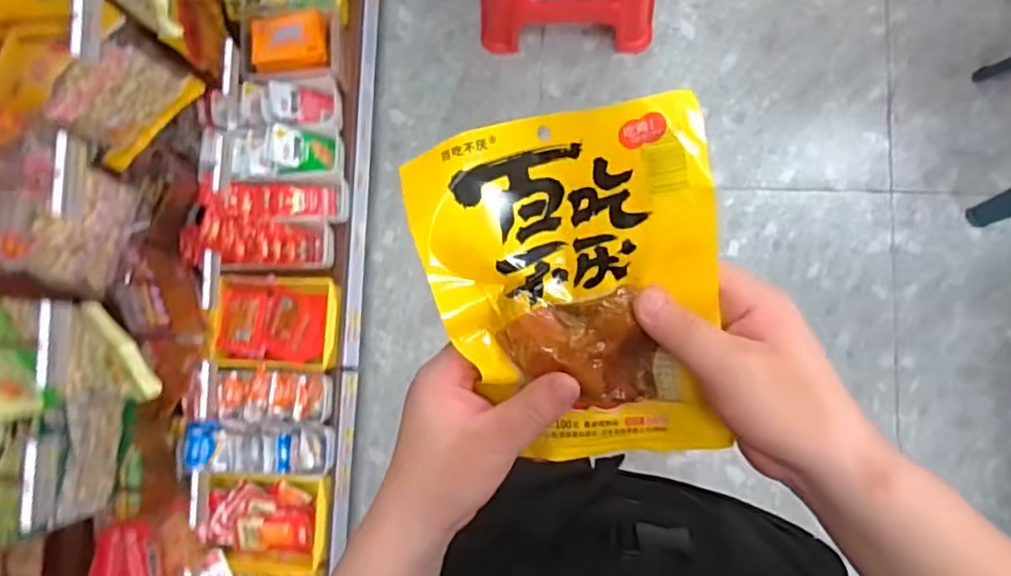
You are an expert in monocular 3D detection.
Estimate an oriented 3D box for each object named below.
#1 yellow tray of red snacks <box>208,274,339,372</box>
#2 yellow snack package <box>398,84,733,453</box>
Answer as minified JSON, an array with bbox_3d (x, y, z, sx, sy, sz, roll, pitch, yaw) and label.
[{"bbox_3d":[-0.458,0.066,1.239,0.243,0.049,0.181,1,84,5],"label":"yellow tray of red snacks"},{"bbox_3d":[0.038,0.008,0.344,0.149,0.022,0.197,-7,109,13],"label":"yellow snack package"}]

